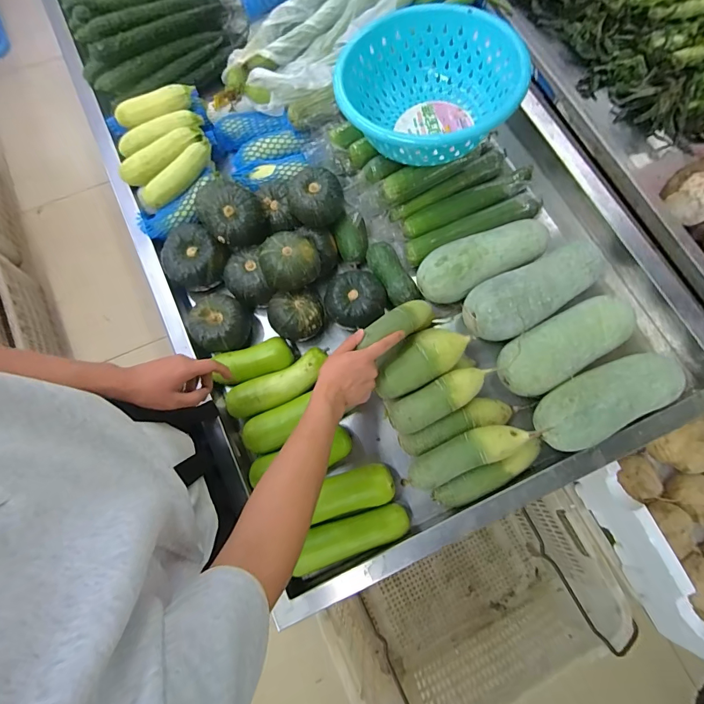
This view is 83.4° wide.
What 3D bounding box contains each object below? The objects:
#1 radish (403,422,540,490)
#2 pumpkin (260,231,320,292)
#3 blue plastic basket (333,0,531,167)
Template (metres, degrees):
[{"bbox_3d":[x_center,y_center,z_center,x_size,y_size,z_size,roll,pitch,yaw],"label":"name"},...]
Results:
[{"bbox_3d":[0.179,0.168,0.644,0.218,0.061,0.056,-27,76,12],"label":"radish"},{"bbox_3d":[-0.110,-0.161,0.713,0.099,0.069,0.097,-4,75,-2],"label":"pumpkin"},{"bbox_3d":[0.128,-0.458,0.725,0.283,0.164,0.298,0,75,-1],"label":"blue plastic basket"}]

